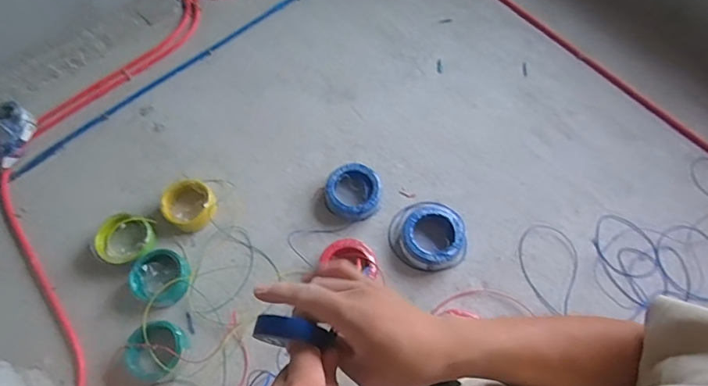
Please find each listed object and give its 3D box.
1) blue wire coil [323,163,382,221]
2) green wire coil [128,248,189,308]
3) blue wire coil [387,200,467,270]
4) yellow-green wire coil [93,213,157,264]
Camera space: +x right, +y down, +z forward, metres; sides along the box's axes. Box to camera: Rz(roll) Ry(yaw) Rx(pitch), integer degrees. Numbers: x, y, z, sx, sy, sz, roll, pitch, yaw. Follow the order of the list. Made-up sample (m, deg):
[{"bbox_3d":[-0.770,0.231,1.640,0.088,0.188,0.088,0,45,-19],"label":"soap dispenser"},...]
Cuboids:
[{"bbox_3d":[0.000,-0.003,1.634,0.197,0.089,0.197,0,66,-1],"label":"blue wire coil"},{"bbox_3d":[-0.628,0.273,1.501,0.177,0.082,0.170,0,66,-1],"label":"green wire coil"},{"bbox_3d":[0.261,0.149,1.600,0.236,0.085,0.256,0,66,-1],"label":"blue wire coil"},{"bbox_3d":[-0.777,0.152,1.561,0.201,0.100,0.169,-8,66,-4],"label":"yellow-green wire coil"}]

